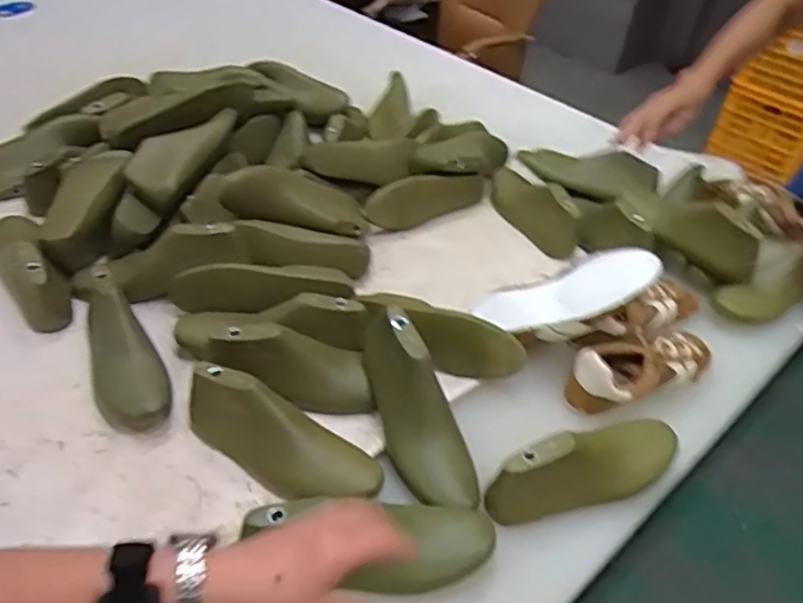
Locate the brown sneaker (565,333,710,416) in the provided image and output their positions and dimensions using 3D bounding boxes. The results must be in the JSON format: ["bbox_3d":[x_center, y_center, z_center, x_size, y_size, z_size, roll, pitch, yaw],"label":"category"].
[{"bbox_3d":[0.297,0.078,0.825,0.203,0.060,0.086,-16,45,-24],"label":"brown sneaker"}]

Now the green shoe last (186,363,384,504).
[{"bbox_3d":[-0.125,0.140,0.680,0.222,0.074,0.073,16,41,12],"label":"green shoe last"}]

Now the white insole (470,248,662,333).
[{"bbox_3d":[0.206,-0.010,0.828,0.224,0.027,0.069,-18,41,7],"label":"white insole"}]

